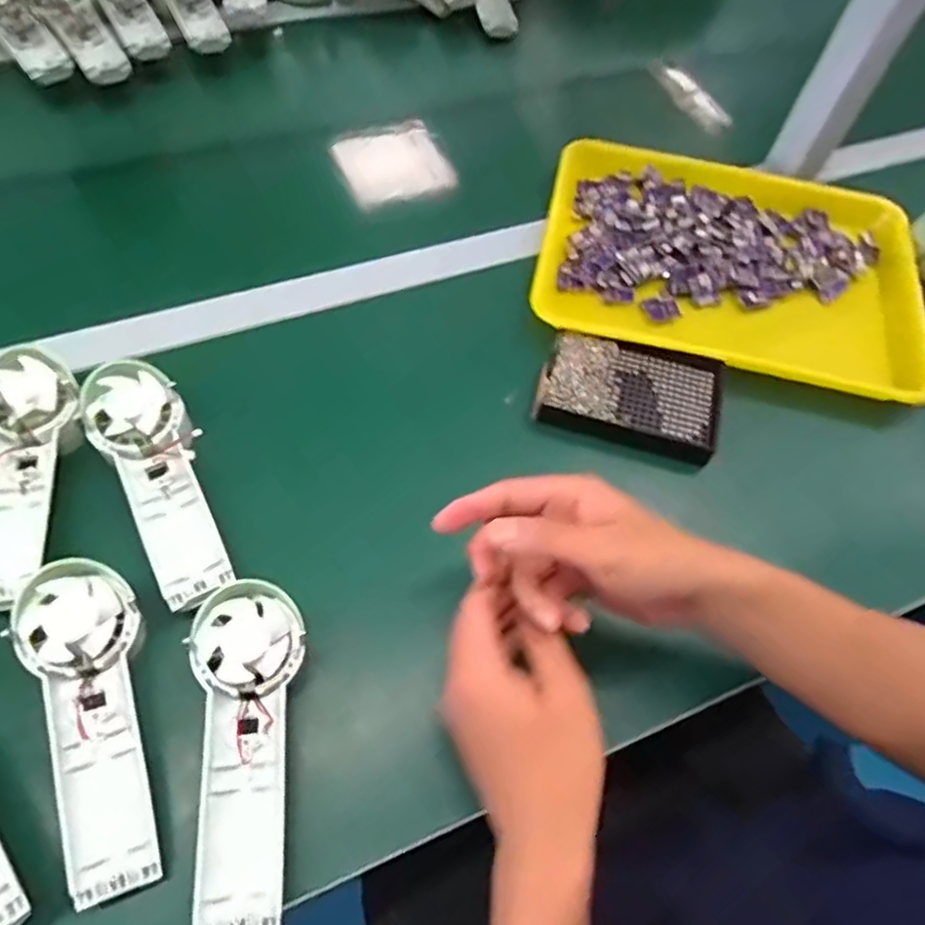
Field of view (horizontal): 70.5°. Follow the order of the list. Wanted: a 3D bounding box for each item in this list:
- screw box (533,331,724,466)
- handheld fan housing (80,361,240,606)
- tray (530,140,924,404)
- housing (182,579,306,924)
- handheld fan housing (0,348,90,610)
[{"bbox_3d":[0.133,-0.055,0.522,0.138,0.023,0.088,15,60,4],"label":"screw box"},{"bbox_3d":[-0.198,0.006,0.432,0.062,0.030,0.175,-28,66,-19],"label":"handheld fan housing"},{"bbox_3d":[0.244,-0.183,0.598,0.335,0.037,0.245,13,60,4],"label":"tray"},{"bbox_3d":[-0.116,0.153,0.359,0.062,0.029,0.175,-8,61,-9],"label":"housing"},{"bbox_3d":[-0.289,0.005,0.431,0.062,0.034,0.170,-10,61,-10],"label":"handheld fan housing"}]

